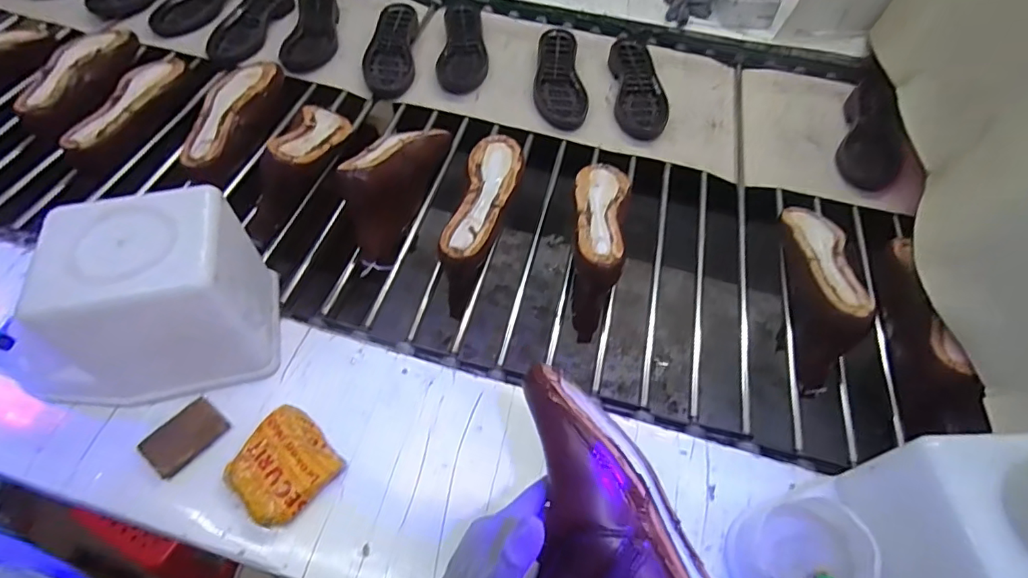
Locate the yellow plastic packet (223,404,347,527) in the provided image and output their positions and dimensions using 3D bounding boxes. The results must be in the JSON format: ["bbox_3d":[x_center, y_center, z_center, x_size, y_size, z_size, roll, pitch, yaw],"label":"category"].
[{"bbox_3d":[-0.222,0.167,0.489,0.090,0.021,0.086,38,62,21],"label":"yellow plastic packet"}]

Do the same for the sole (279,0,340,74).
[{"bbox_3d":[-0.388,-0.499,0.980,0.091,0.041,0.249,-2,56,-3],"label":"sole"}]

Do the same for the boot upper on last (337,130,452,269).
[{"bbox_3d":[-0.170,-0.160,0.714,0.082,0.104,0.234,14,56,7],"label":"boot upper on last"}]

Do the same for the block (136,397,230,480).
[{"bbox_3d":[-0.325,0.146,0.507,0.049,0.009,0.070,35,61,20],"label":"block"}]

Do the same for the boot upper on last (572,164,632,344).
[{"bbox_3d":[0.112,-0.072,0.721,0.075,0.120,0.252,11,56,5],"label":"boot upper on last"}]

